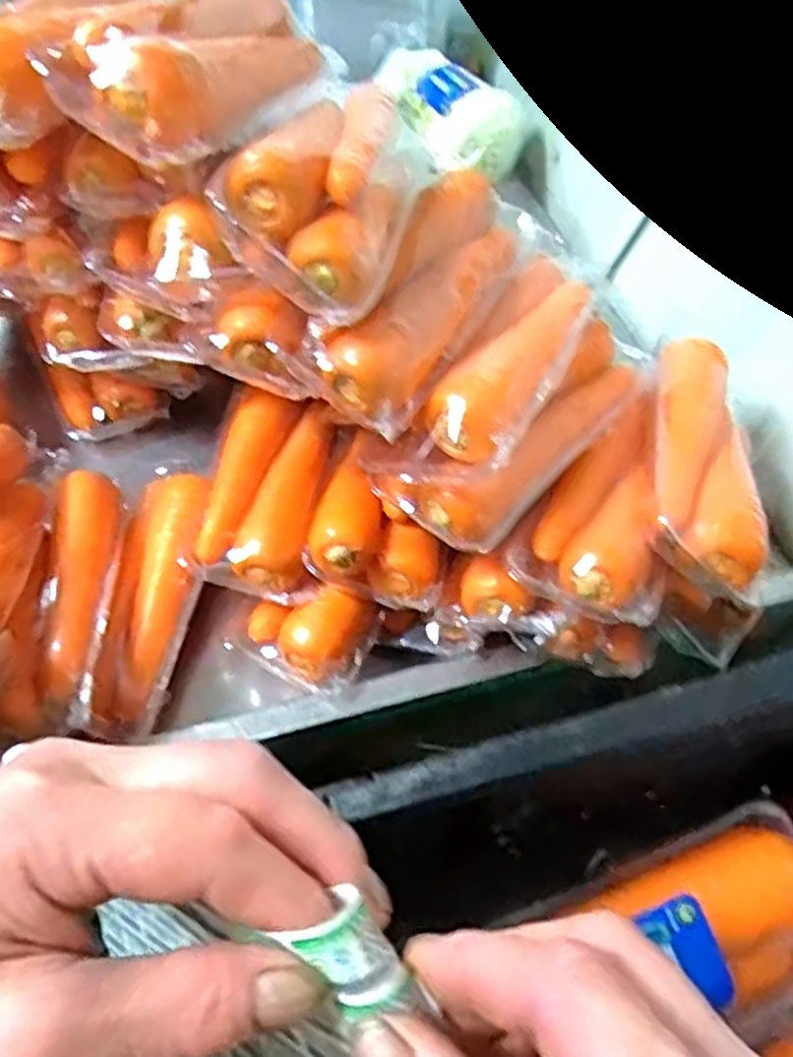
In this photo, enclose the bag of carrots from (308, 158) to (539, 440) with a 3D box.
[{"bbox_3d":[0.020,-0.154,0.471,0.081,0.047,0.222,27,57,13],"label":"bag of carrots"}]

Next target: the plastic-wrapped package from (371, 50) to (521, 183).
[{"bbox_3d":[0.065,-0.480,0.890,0.089,0.073,0.165,-35,65,-25],"label":"plastic-wrapped package"}]

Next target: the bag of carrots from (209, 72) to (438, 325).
[{"bbox_3d":[-0.035,-0.200,0.434,0.089,0.062,0.179,17,56,7],"label":"bag of carrots"}]

